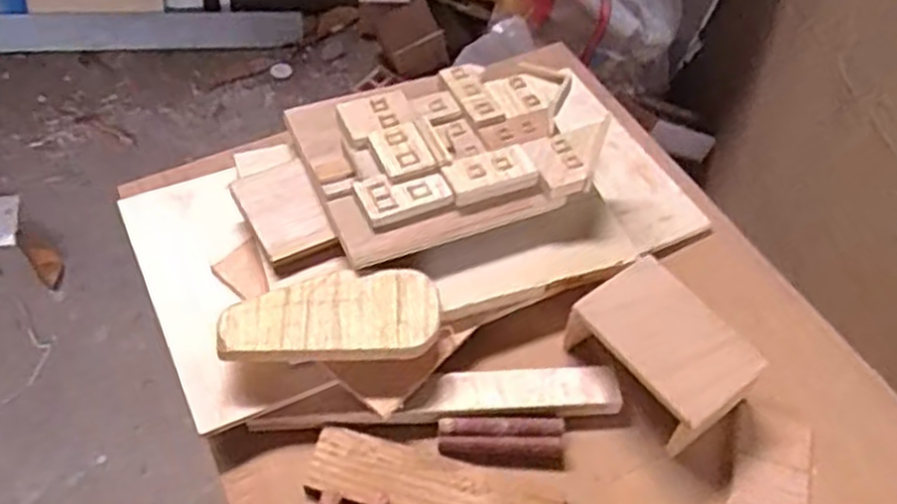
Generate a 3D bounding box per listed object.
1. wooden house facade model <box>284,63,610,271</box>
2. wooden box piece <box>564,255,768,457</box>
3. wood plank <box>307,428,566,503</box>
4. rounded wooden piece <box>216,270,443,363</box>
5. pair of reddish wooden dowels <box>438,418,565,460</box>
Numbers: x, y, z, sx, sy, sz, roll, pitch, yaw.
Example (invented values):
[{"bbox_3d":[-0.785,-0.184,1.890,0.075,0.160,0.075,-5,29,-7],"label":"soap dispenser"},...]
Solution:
[{"bbox_3d":[0.006,-0.099,0.703,0.265,0.035,0.180,-16,54,-17],"label":"wooden house facade model"},{"bbox_3d":[0.172,0.081,0.622,0.094,0.067,0.135,-33,61,-24],"label":"wooden box piece"},{"bbox_3d":[-0.010,0.180,0.573,0.191,0.008,0.051,16,54,9],"label":"wood plank"},{"bbox_3d":[-0.093,0.051,0.611,0.168,0.022,0.072,-1,51,-5],"label":"rounded wooden piece"},{"bbox_3d":[0.042,0.147,0.603,0.097,0.012,0.031,0,53,-2],"label":"pair of reddish wooden dowels"}]

